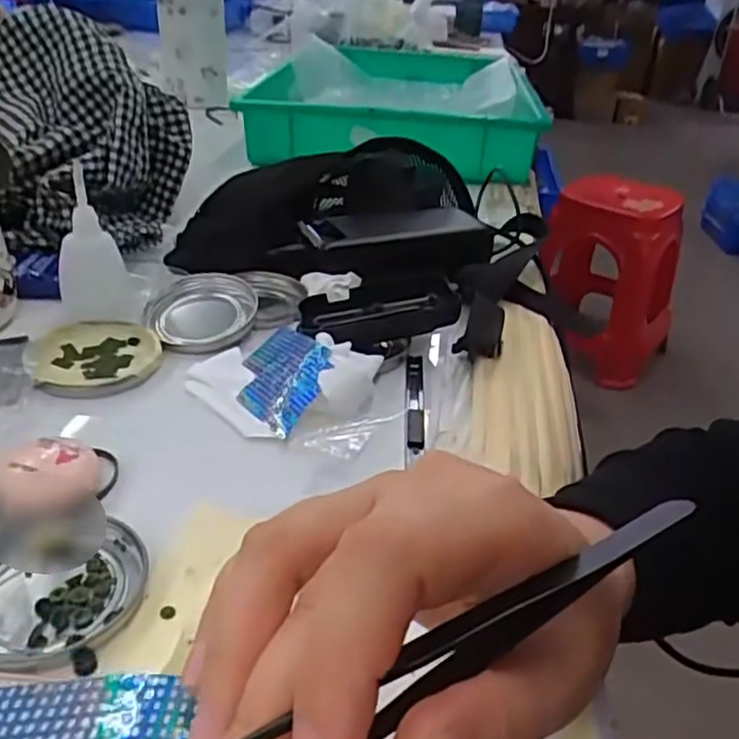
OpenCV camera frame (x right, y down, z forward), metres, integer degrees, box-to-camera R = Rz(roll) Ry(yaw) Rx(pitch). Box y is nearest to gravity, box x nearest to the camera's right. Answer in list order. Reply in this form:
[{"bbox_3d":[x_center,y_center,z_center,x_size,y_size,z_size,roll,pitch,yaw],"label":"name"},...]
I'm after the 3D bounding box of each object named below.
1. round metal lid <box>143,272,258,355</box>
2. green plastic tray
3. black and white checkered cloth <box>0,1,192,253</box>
[{"bbox_3d":[-0.118,-0.043,0.500,0.078,0.018,0.085,-2,33,-12],"label":"round metal lid"},{"bbox_3d":[0.045,-0.387,1.035,0.352,0.091,0.561,7,32,2],"label":"green plastic tray"},{"bbox_3d":[-0.237,-0.201,0.607,0.158,0.156,0.176,-9,34,-21],"label":"black and white checkered cloth"}]

